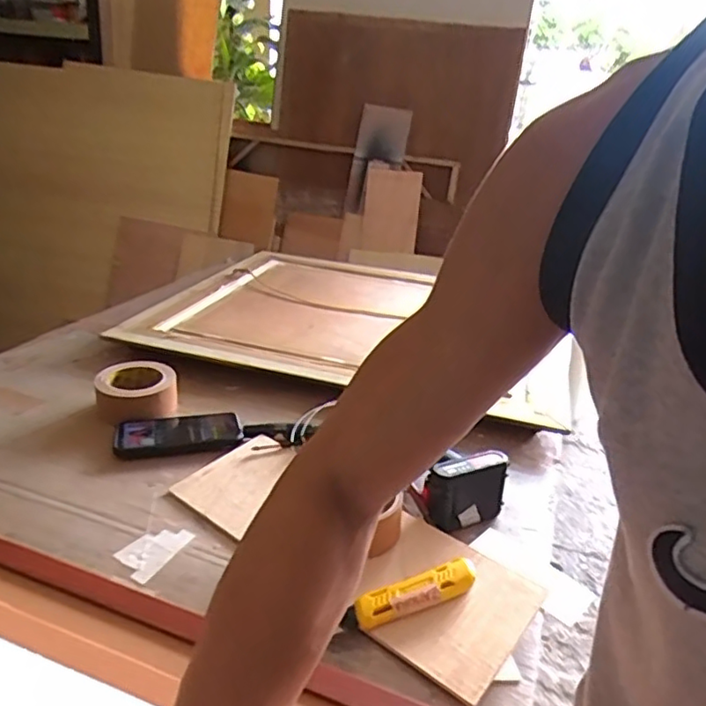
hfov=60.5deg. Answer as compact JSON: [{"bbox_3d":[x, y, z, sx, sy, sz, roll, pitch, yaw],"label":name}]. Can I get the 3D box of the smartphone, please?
[{"bbox_3d":[-0.239,0.107,0.825,0.163,0.019,0.075,-6,27,-16],"label":"smartphone"}]

